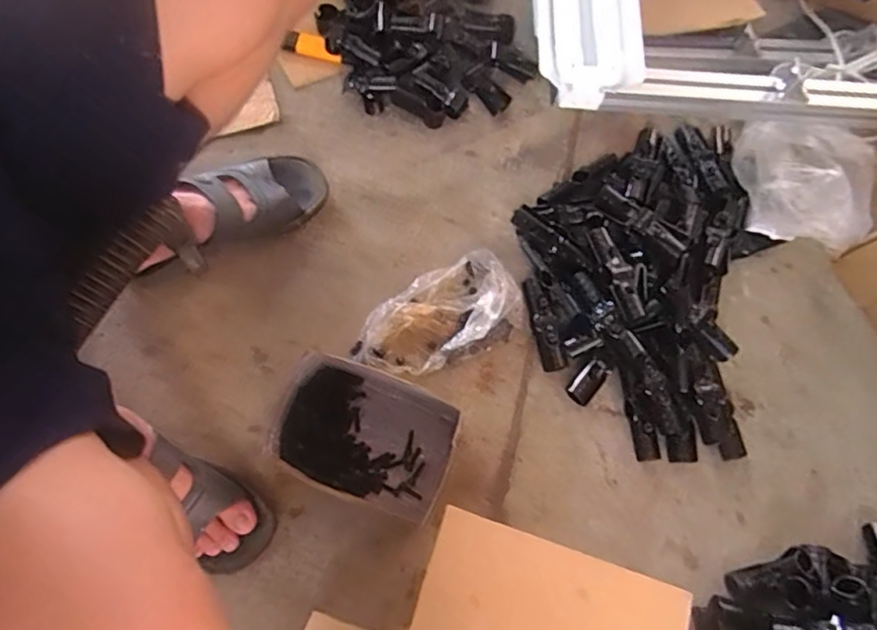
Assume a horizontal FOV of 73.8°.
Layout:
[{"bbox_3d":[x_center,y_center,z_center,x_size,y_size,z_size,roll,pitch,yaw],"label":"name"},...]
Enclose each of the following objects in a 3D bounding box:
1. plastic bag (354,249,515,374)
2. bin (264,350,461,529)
[{"bbox_3d":[0.001,0.005,0.749,0.217,0.040,0.117,-33,78,-14],"label":"plastic bag"},{"bbox_3d":[-0.086,0.140,0.685,0.206,0.072,0.144,22,72,2],"label":"bin"}]

